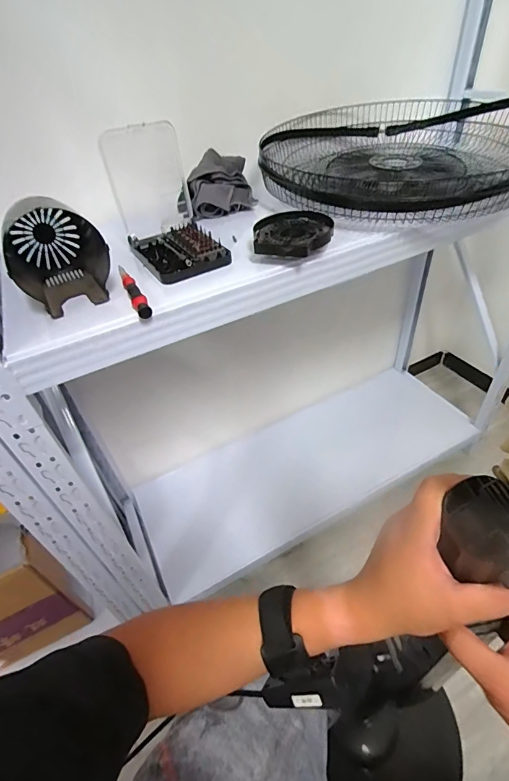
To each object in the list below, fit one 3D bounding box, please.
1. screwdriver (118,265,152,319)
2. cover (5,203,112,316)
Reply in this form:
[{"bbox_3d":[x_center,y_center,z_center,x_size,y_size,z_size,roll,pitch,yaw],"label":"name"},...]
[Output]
[{"bbox_3d":[-0.159,-0.131,0.504,0.019,0.015,0.138,-20,44,-14],"label":"screwdriver"},{"bbox_3d":[-0.267,-0.178,0.518,0.114,0.092,0.164,-27,46,-21],"label":"cover"}]

